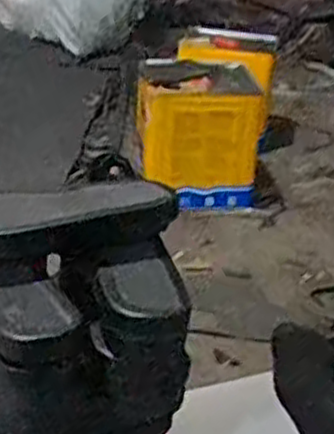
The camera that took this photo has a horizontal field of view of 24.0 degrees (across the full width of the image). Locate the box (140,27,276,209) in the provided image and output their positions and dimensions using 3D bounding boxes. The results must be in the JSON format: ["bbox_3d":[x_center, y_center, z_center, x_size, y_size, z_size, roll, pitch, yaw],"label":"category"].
[{"bbox_3d":[0.092,-0.223,1.728,0.258,0.252,0.438,6,24,6],"label":"box"}]

